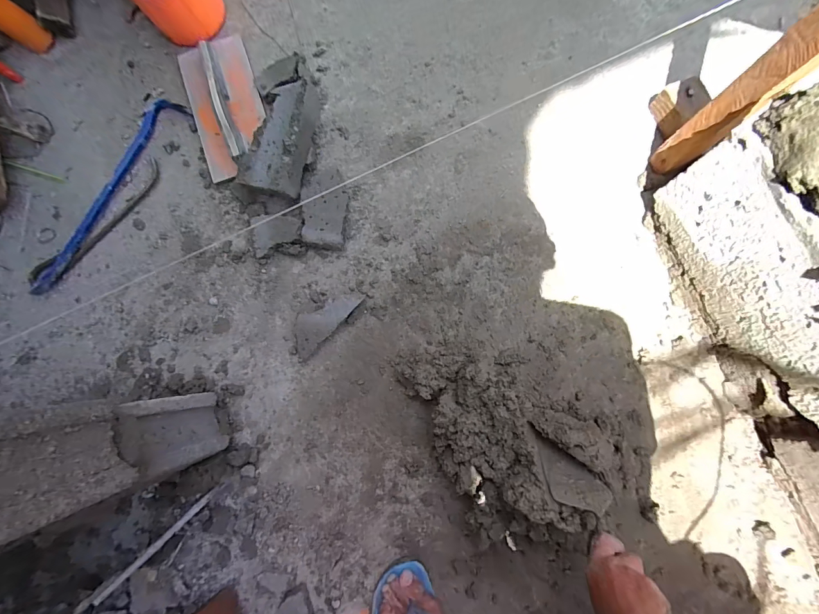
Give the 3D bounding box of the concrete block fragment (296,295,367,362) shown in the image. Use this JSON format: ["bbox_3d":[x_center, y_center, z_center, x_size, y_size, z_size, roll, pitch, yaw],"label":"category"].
[{"bbox_3d":[-0.150,0.024,0.625,0.146,0.035,0.053,-43,80,-2],"label":"concrete block fragment"}]

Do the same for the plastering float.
[{"bbox_3d":[-0.354,-0.385,0.688,0.133,0.052,0.281,-19,80,2],"label":"plastering float"}]

